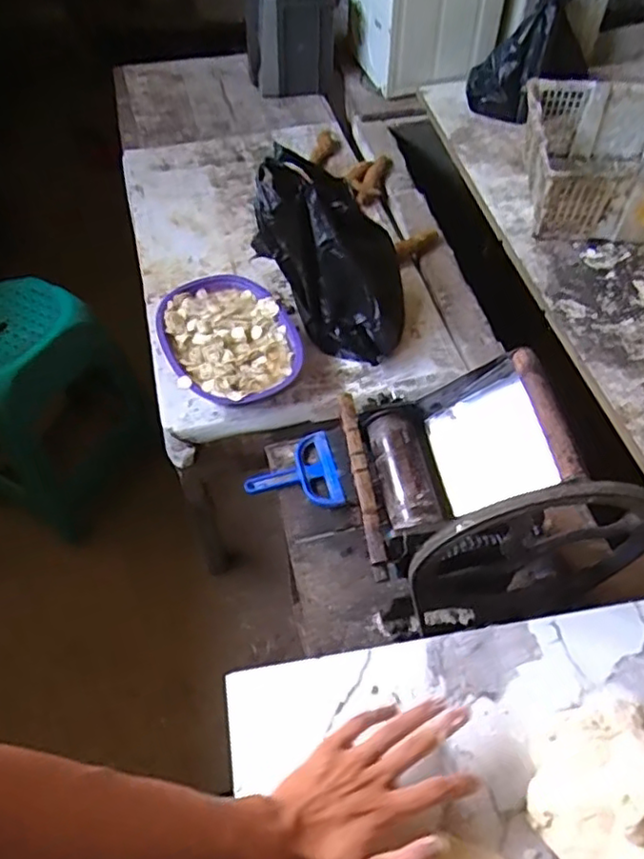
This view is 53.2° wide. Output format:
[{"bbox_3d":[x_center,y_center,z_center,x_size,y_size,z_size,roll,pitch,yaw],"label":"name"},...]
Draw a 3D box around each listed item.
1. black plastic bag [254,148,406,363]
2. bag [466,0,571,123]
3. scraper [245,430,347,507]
[{"bbox_3d":[0.017,-0.284,1.097,0.260,0.243,0.158,22,58,16],"label":"black plastic bag"},{"bbox_3d":[0.484,-0.898,1.500,0.099,0.342,0.185,-7,46,-47],"label":"bag"},{"bbox_3d":[-0.045,0.078,0.984,0.140,0.024,0.125,-15,55,-9],"label":"scraper"}]

